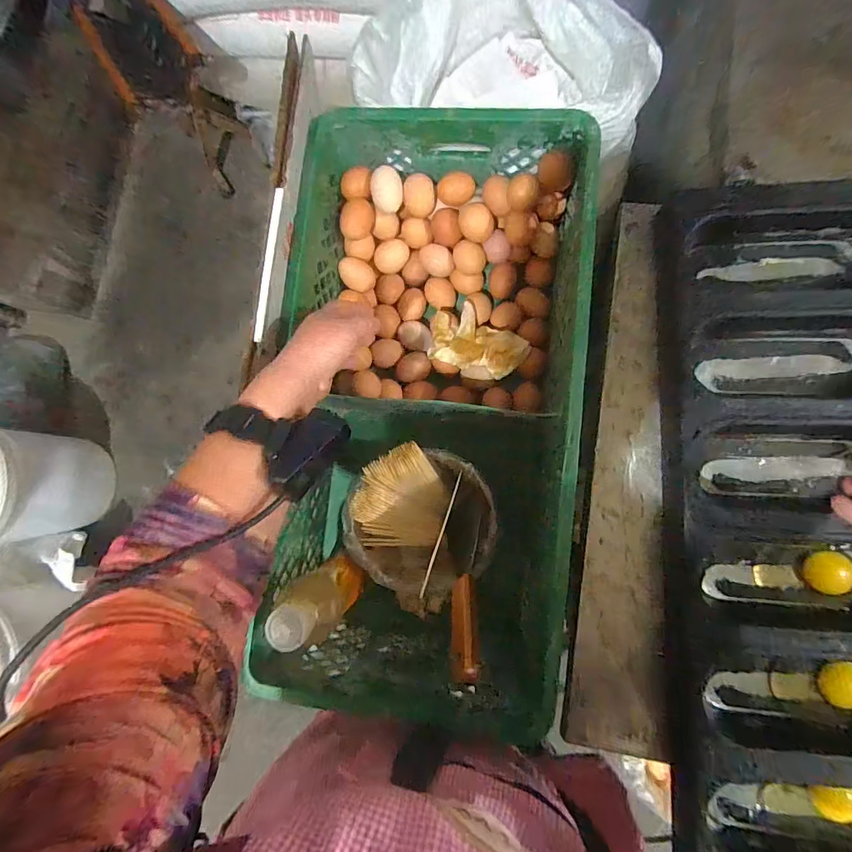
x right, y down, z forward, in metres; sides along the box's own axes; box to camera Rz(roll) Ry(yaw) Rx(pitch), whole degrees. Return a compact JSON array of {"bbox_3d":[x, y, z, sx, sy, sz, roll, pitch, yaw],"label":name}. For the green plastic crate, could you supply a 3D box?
[{"bbox_3d":[0.009,-0.020,0.559,0.327,0.202,0.653,5,86,8],"label":"green plastic crate"}]

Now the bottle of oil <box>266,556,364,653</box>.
[{"bbox_3d":[-0.107,0.192,0.480,0.046,0.162,0.066,1,85,8],"label":"bottle of oil"}]

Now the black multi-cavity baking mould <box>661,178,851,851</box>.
[{"bbox_3d":[0.416,0.080,0.369,0.392,0.044,0.603,1,85,8],"label":"black multi-cavity baking mould"}]

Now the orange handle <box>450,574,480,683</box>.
[{"bbox_3d":[0.040,0.203,0.448,0.028,0.014,0.099,-1,53,8],"label":"orange handle"}]

